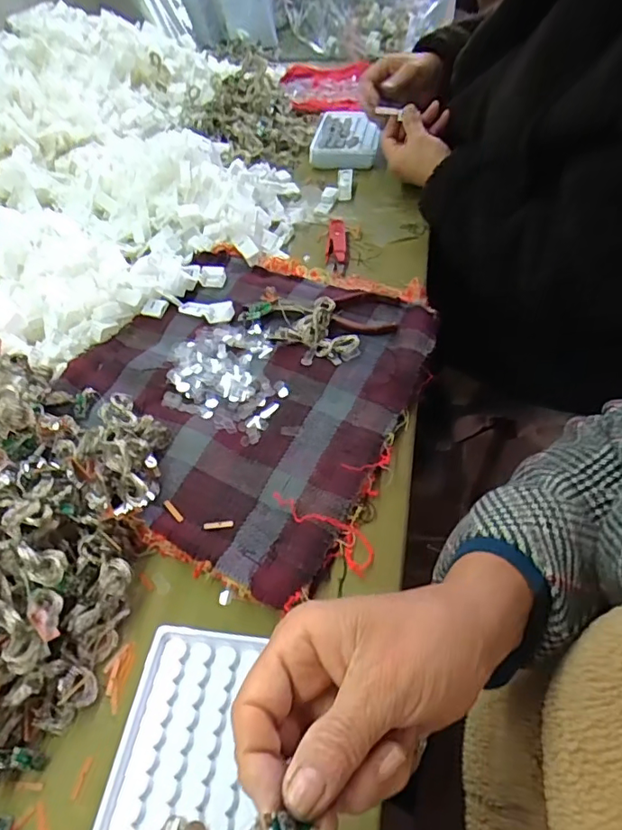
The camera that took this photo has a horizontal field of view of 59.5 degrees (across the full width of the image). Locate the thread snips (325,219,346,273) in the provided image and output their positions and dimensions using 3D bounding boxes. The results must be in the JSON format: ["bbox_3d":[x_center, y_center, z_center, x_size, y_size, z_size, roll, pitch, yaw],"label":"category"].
[{"bbox_3d":[0.029,-0.200,0.641,0.024,0.009,0.114,-1,50,5],"label":"thread snips"}]

